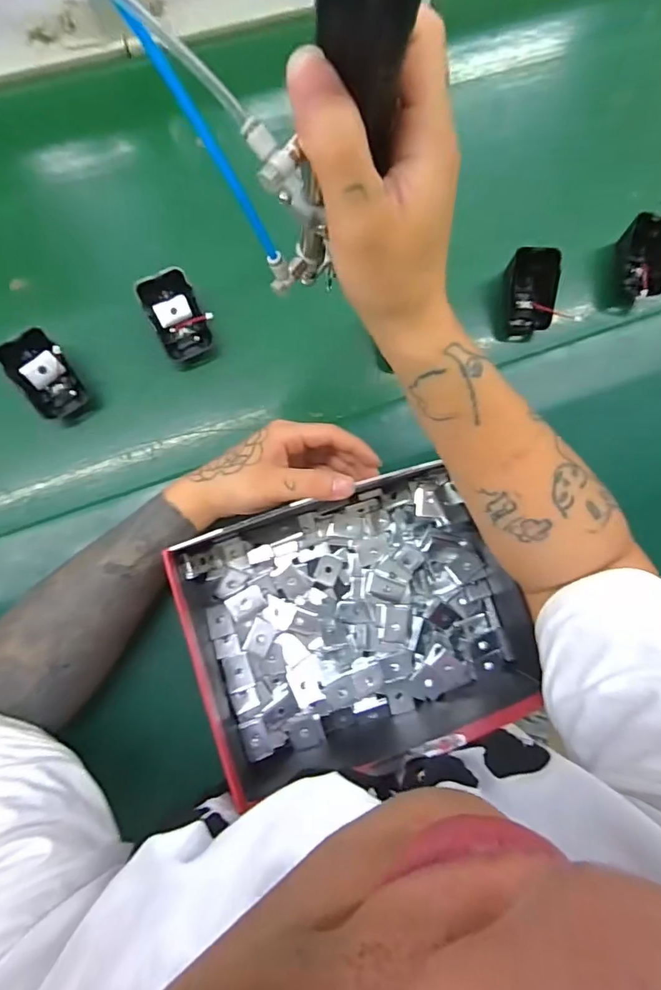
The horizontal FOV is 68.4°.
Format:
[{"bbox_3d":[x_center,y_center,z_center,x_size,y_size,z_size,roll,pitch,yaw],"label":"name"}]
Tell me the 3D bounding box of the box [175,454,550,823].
[{"bbox_3d":[0.029,0.102,0.376,0.246,0.081,0.207,-18,85,-6],"label":"box"}]

